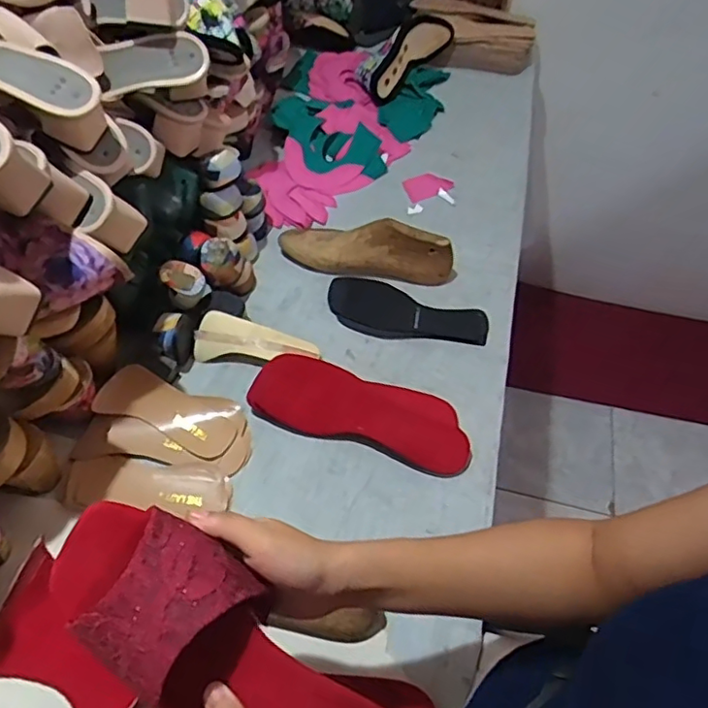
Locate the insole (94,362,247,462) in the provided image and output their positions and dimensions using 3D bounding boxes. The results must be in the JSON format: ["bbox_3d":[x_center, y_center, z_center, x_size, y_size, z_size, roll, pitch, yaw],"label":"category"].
[{"bbox_3d":[-0.204,0.064,0.654,0.151,0.032,0.066,23,53,-9],"label":"insole"}]

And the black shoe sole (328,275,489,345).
[{"bbox_3d":[0.071,-0.058,0.781,0.211,0.010,0.093,9,53,2],"label":"black shoe sole"}]

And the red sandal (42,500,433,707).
[{"bbox_3d":[-0.069,0.187,0.362,0.252,0.061,0.083,38,55,-10],"label":"red sandal"}]

